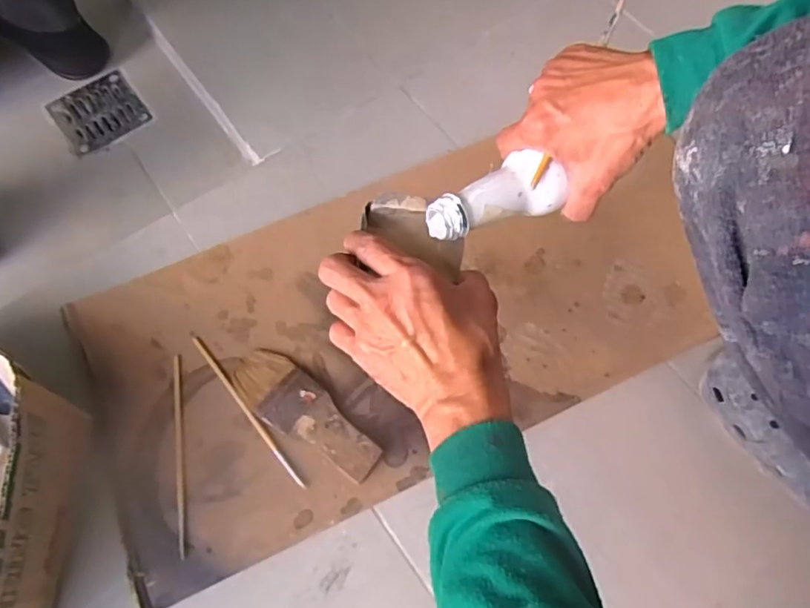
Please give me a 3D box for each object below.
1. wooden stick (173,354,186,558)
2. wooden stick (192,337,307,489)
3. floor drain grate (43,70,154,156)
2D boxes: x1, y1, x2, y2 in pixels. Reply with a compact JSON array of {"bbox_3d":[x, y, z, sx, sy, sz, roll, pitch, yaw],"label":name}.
[{"bbox_3d":[-0.198,0.128,0.518,0.008,0.004,0.173,-9,67,-3],"label":"wooden stick"},{"bbox_3d":[-0.143,0.093,0.527,0.007,0.011,0.174,-37,71,-14],"label":"wooden stick"},{"bbox_3d":[-0.378,-0.237,0.731,0.096,0.007,0.097,-35,71,-15],"label":"floor drain grate"}]

